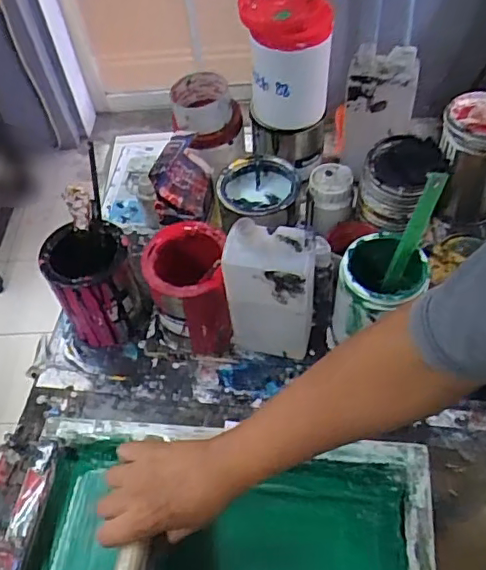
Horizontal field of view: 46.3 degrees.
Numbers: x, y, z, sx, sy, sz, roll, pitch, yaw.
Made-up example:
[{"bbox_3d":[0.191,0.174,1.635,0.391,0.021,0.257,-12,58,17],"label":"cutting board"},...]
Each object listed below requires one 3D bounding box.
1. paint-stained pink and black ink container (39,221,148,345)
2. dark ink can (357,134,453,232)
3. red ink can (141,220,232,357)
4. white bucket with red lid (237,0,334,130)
[{"bbox_3d":[-0.192,0.002,0.763,0.105,0.145,0.109,-2,54,3],"label":"paint-stained pink and black ink container"},{"bbox_3d":[0.217,-0.145,0.782,0.091,0.100,0.097,-2,54,3],"label":"dark ink can"},{"bbox_3d":[-0.067,0.015,0.737,0.098,0.167,0.103,-2,54,3],"label":"red ink can"},{"bbox_3d":[0.057,-0.298,0.748,0.106,0.157,0.103,-10,54,-3],"label":"white bucket with red lid"}]

